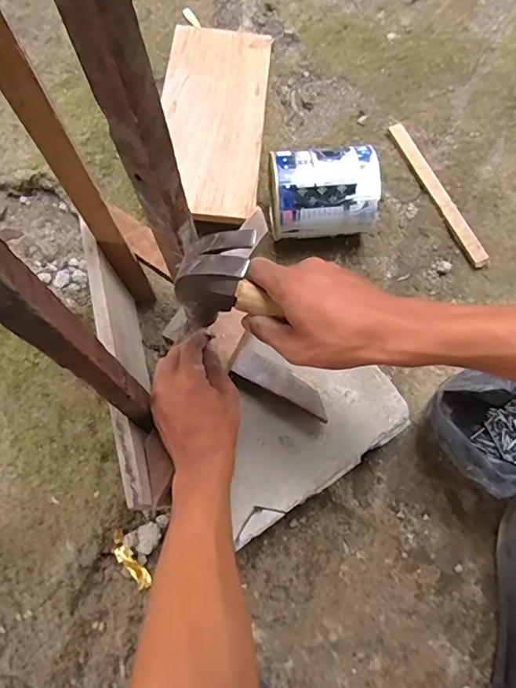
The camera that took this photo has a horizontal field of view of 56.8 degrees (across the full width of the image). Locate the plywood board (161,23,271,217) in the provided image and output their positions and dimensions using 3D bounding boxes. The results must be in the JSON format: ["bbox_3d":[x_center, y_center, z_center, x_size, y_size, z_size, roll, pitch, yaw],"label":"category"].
[{"bbox_3d":[-0.064,-0.324,0.677,0.145,0.010,0.341,7,68,-4],"label":"plywood board"}]

